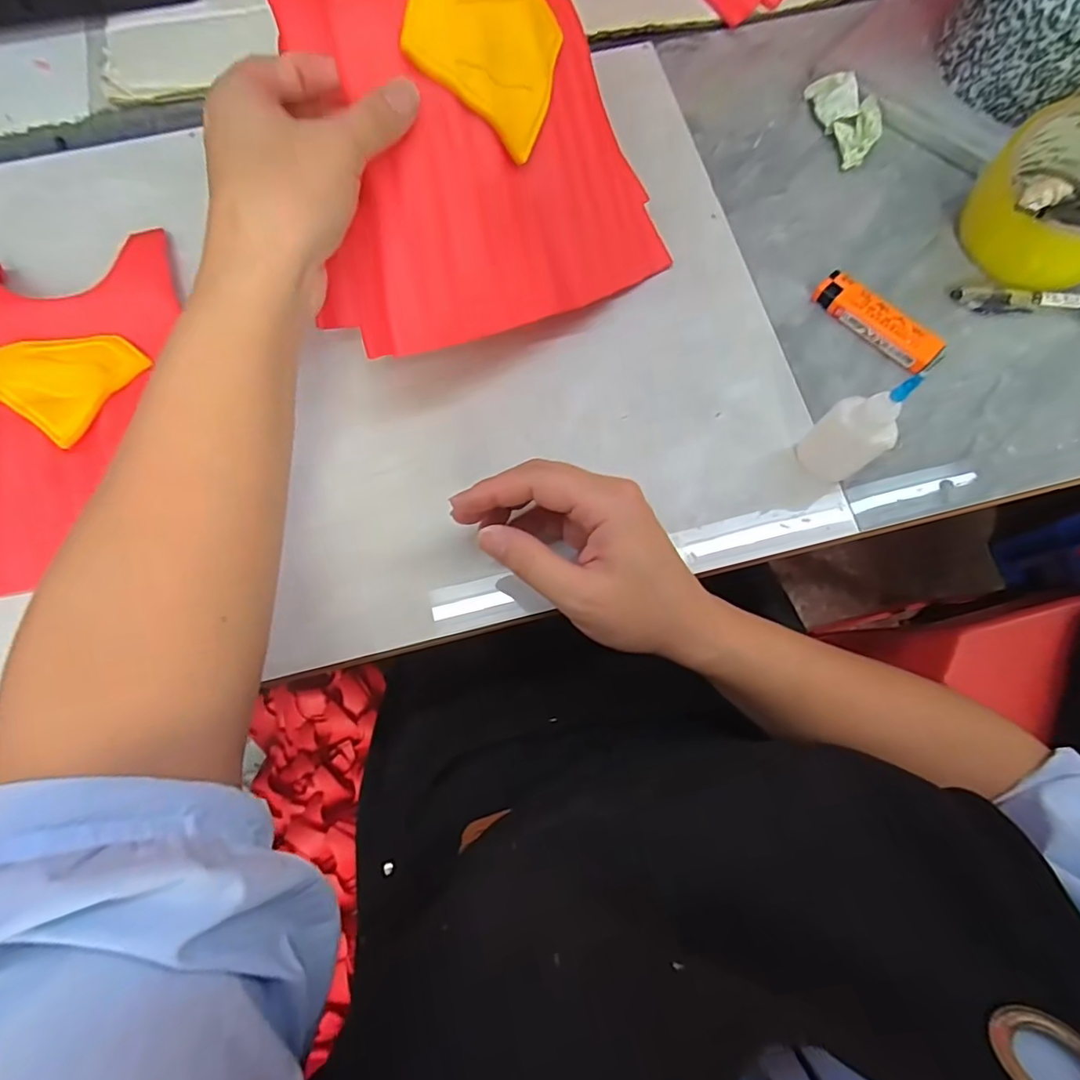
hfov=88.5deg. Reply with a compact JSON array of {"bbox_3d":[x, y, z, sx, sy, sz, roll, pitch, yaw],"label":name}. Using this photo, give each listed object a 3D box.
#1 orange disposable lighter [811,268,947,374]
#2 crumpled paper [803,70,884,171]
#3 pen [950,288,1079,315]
[{"bbox_3d":[0.204,-0.132,0.336,0.080,0.014,0.022,44,79,11],"label":"orange disposable lighter"},{"bbox_3d":[0.214,-0.290,0.380,0.036,0.015,0.069,-14,75,-4],"label":"crumpled paper"},{"bbox_3d":[0.323,-0.143,0.336,0.132,0.010,0.016,4,75,1],"label":"pen"}]

